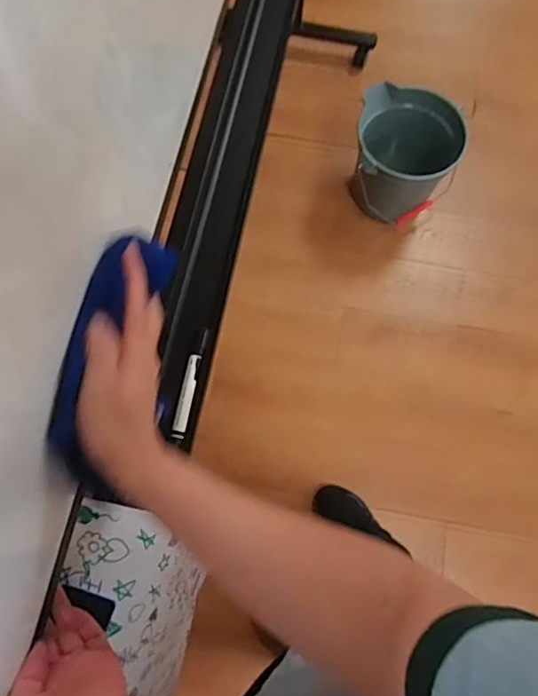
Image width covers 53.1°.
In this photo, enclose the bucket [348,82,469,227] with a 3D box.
[{"bbox_3d":[0.347,-0.482,1.393,0.257,0.237,0.264,0,73,-1],"label":"bucket"}]

